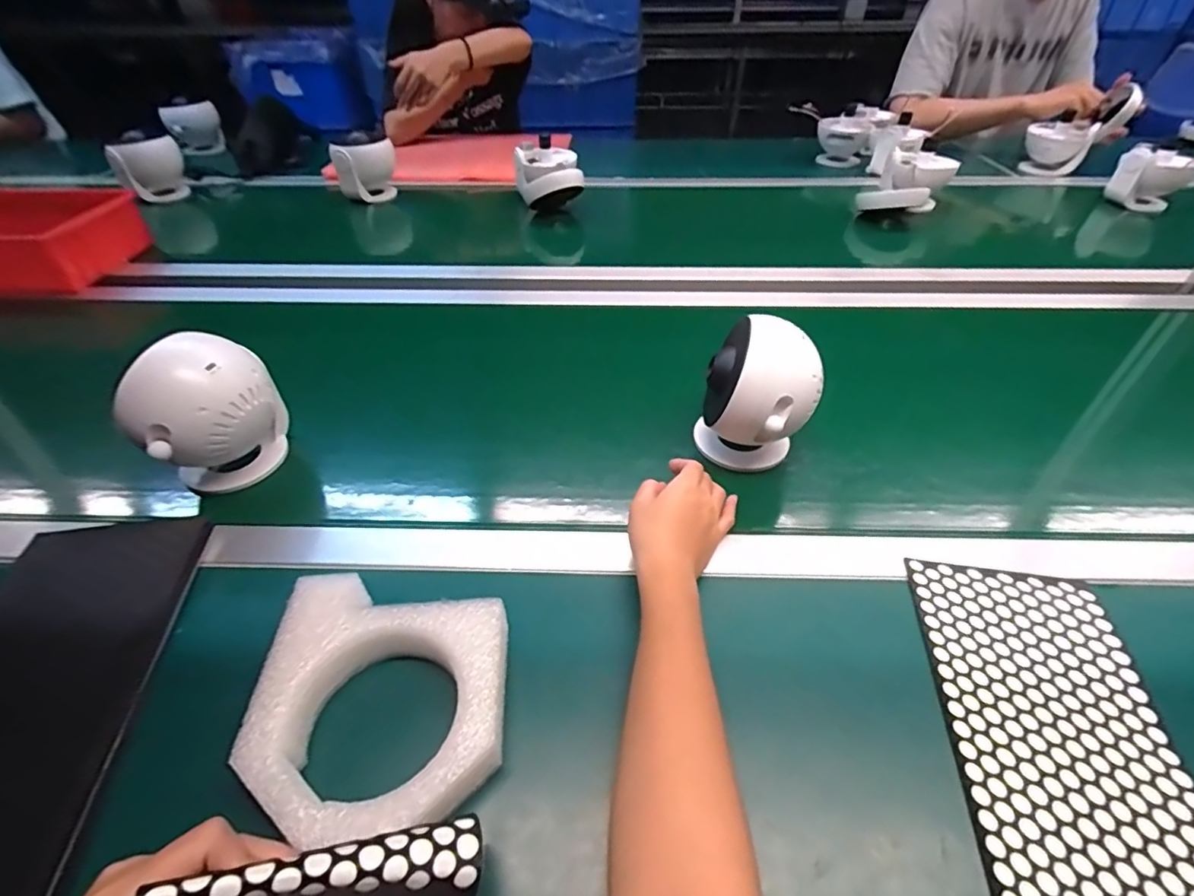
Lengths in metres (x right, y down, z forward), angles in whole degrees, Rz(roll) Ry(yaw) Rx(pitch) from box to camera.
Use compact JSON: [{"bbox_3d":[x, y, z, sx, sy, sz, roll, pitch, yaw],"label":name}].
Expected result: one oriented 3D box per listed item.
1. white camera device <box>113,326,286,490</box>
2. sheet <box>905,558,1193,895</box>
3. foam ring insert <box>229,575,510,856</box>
[{"bbox_3d":[-0.336,-0.031,0.486,0.090,0.120,0.078,-16,45,-15],"label":"white camera device"},{"bbox_3d":[0.282,0.205,0.318,0.131,0.006,0.314,6,43,10],"label":"sheet"},{"bbox_3d":[-0.133,0.158,0.349,0.149,0.043,0.161,-3,43,-1],"label":"foam ring insert"}]

